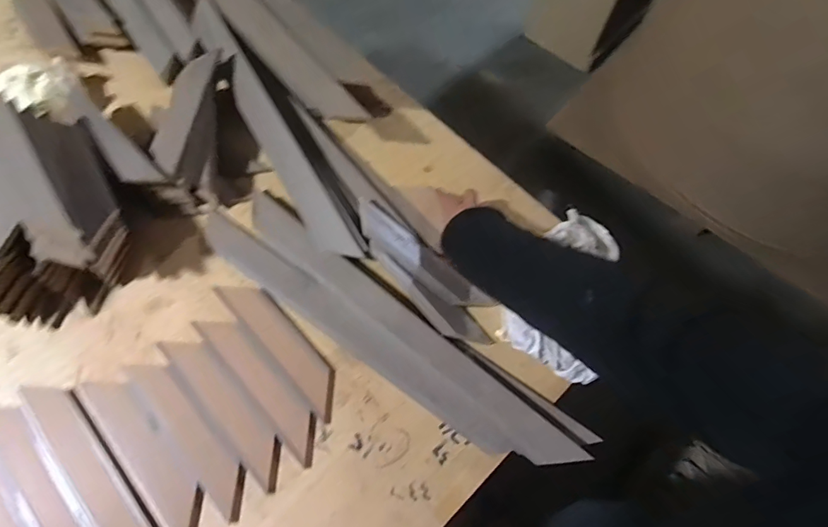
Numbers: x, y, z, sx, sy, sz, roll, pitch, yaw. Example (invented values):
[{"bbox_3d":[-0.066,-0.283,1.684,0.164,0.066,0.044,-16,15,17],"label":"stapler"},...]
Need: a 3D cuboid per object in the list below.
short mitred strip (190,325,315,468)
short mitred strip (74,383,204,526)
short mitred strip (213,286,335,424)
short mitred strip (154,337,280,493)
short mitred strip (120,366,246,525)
[{"bbox_3d":[-0.184,0.142,0.554,0.044,0.008,0.215,-40,72,-18],"label":"short mitred strip"},{"bbox_3d":[-0.308,0.216,0.522,0.051,0.011,0.225,-40,72,-18],"label":"short mitred strip"},{"bbox_3d":[-0.164,0.097,0.571,0.052,0.009,0.212,-40,72,-18],"label":"short mitred strip"},{"bbox_3d":[-0.225,0.167,0.540,0.047,0.009,0.215,-41,73,-19],"label":"short mitred strip"},{"bbox_3d":[-0.262,0.194,0.527,0.045,0.008,0.215,-41,73,-19],"label":"short mitred strip"}]

